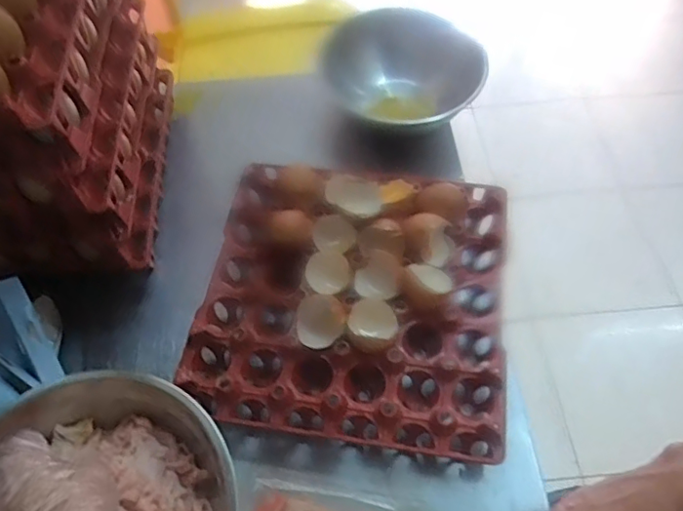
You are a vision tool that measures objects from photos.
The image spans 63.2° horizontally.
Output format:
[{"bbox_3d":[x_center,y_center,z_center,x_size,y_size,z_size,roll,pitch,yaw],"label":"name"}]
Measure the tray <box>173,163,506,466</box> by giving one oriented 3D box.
[{"bbox_3d":[0.010,0.036,0.533,0.283,0.080,0.272,8,58,7],"label":"tray"}]

